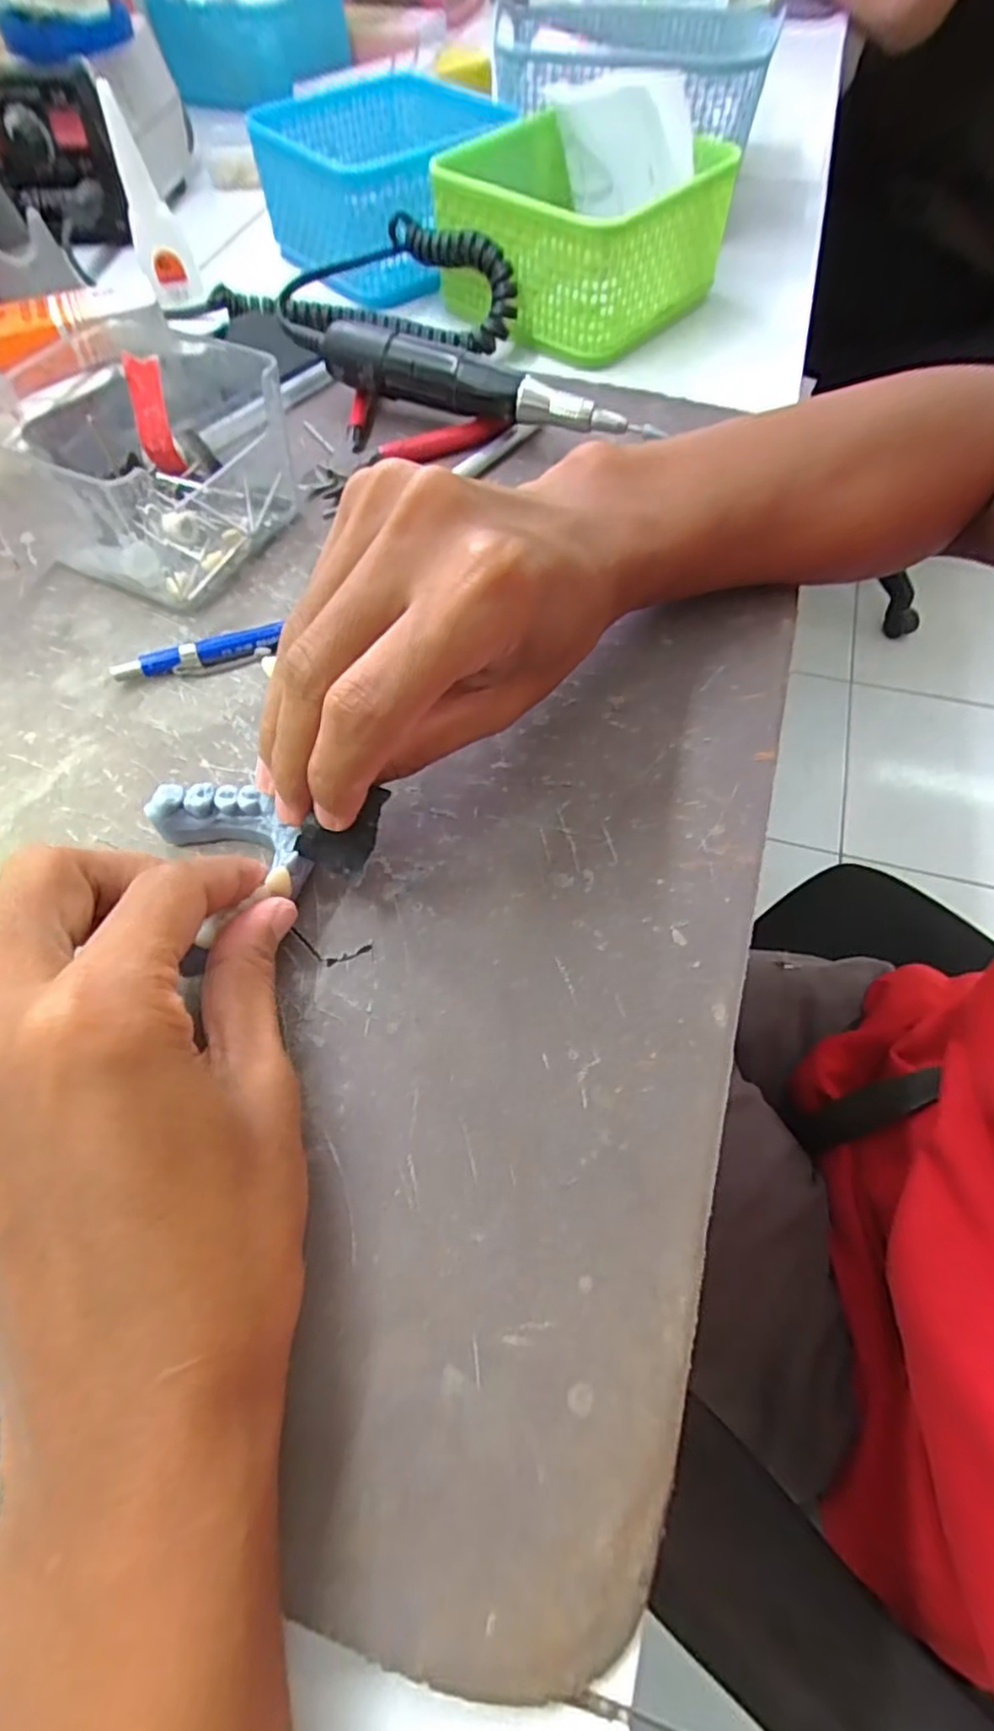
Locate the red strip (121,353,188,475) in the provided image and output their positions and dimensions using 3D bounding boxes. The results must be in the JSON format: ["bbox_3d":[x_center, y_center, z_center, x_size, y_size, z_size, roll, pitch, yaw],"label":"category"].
[{"bbox_3d":[-0.152,-0.197,0.295,0.021,0.043,0.006,19,42,19],"label":"red strip"}]

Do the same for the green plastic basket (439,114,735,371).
[{"bbox_3d":[0.037,-0.366,0.387,0.143,0.065,0.135,36,68,18],"label":"green plastic basket"}]

